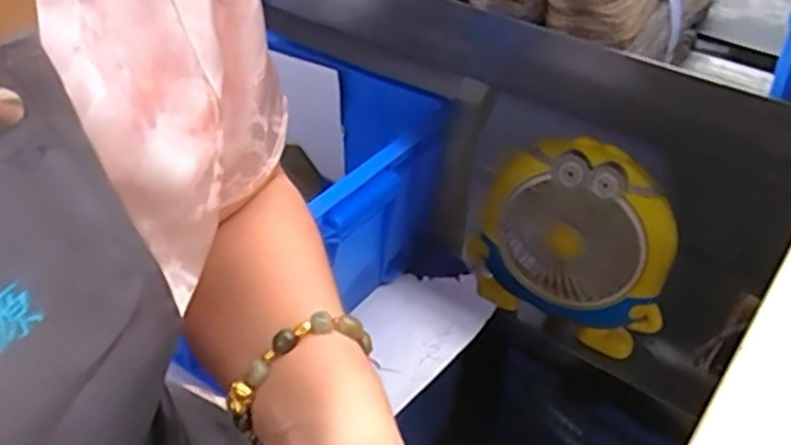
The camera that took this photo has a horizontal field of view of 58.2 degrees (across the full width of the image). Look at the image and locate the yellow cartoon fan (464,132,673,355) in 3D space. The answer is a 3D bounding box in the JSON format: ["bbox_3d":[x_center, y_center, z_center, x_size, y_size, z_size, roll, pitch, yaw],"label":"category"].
[{"bbox_3d":[0.224,0.025,0.904,0.241,0.258,0.065,26,45,26],"label":"yellow cartoon fan"}]

